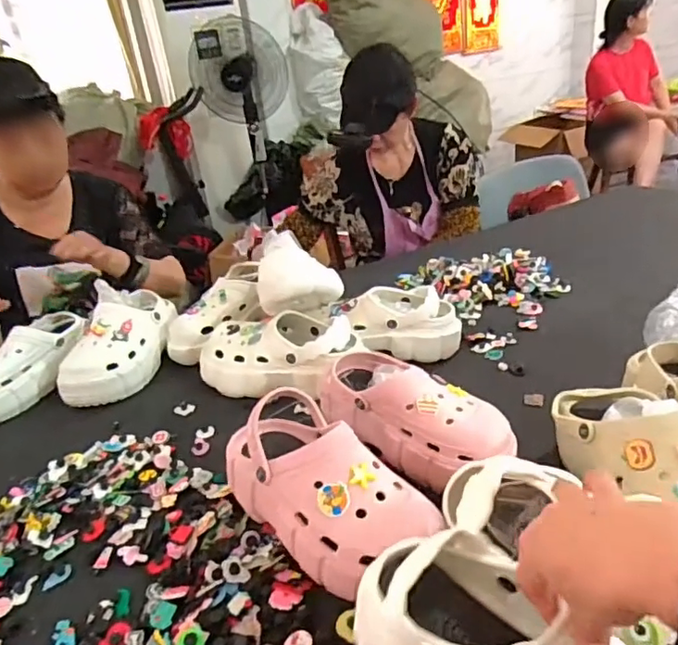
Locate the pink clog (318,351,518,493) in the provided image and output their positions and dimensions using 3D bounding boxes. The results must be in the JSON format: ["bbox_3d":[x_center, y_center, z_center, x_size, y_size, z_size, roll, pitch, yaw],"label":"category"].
[{"bbox_3d":[0.082,0.107,0.662,0.252,0.093,0.095,15,34,37],"label":"pink clog"}]

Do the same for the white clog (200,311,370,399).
[{"bbox_3d":[-0.089,0.043,0.849,0.251,0.092,0.125,8,30,27],"label":"white clog"}]

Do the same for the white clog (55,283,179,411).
[{"bbox_3d":[-0.359,0.019,0.927,0.097,0.139,0.251,0,27,14],"label":"white clog"}]

